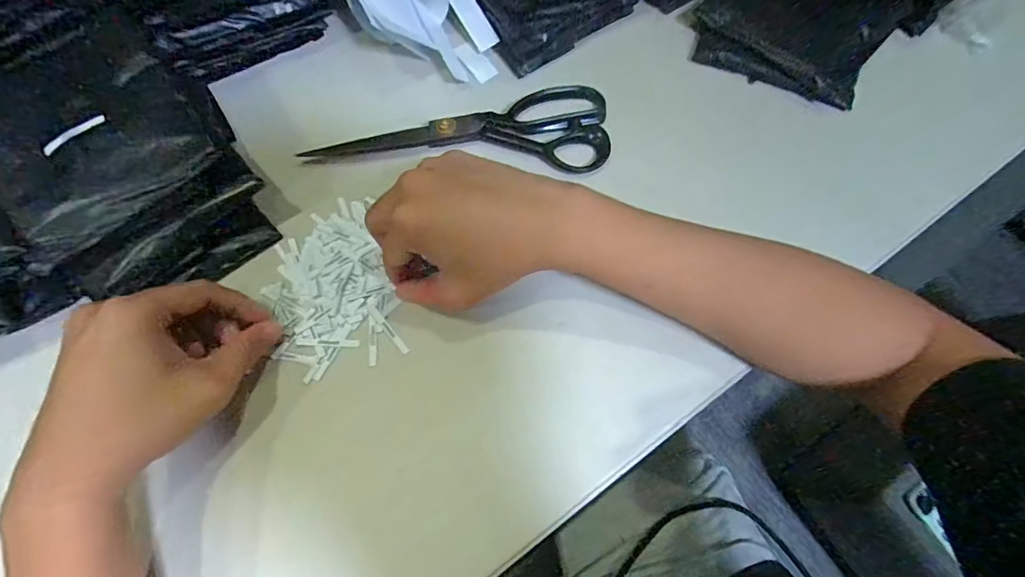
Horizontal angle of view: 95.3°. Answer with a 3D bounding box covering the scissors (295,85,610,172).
[{"bbox_3d":[-0.041,-0.131,0.381,0.237,0.012,0.069,-1,72,-2],"label":"scissors"}]

